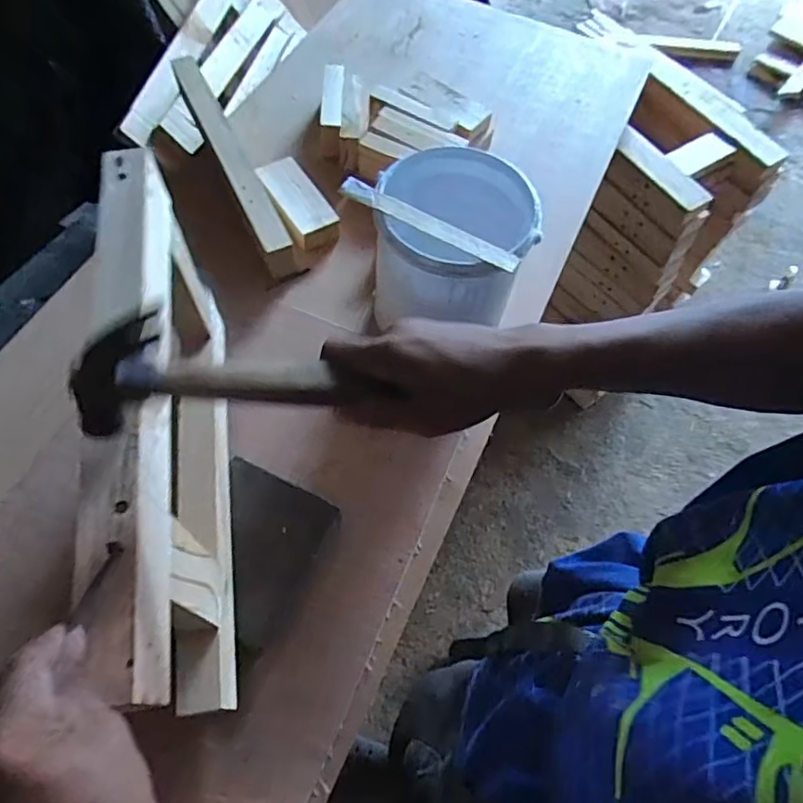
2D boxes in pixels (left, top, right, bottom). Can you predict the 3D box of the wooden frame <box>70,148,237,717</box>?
[{"bbox_3d":[-0.198,0.032,0.515,0.044,0.261,0.422,-9,63,-8],"label":"wooden frame"}]

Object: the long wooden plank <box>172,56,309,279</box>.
[{"bbox_3d":[-0.249,-0.356,0.871,0.058,0.054,0.433,-23,66,-15],"label":"long wooden plank"}]

